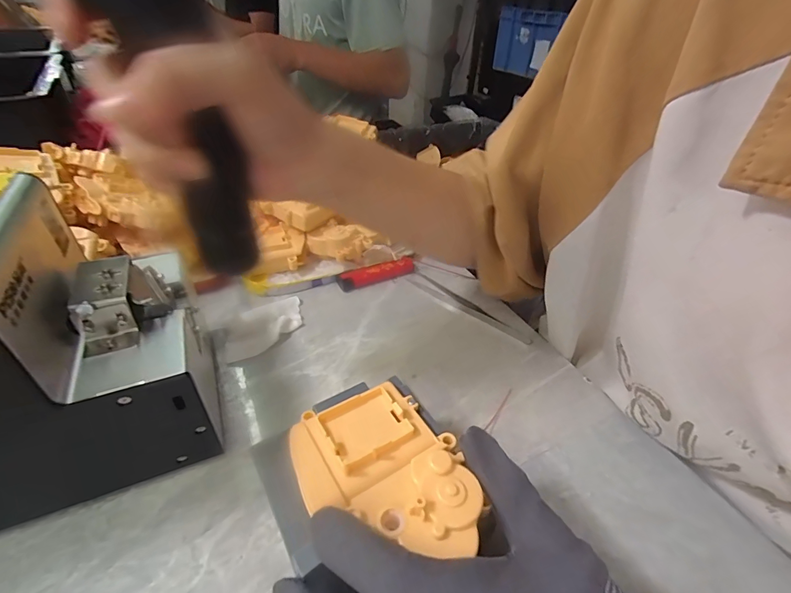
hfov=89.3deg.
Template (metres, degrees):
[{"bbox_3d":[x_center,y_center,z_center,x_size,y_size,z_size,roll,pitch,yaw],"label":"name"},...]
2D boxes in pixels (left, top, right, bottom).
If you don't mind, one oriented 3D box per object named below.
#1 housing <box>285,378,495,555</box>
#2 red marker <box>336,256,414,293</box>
[{"bbox_3d":[-0.005,0.080,0.188,0.070,0.013,0.091,-20,44,-26],"label":"housing"},{"bbox_3d":[-0.020,-0.024,0.403,0.078,0.014,0.019,-15,42,-21],"label":"red marker"}]

